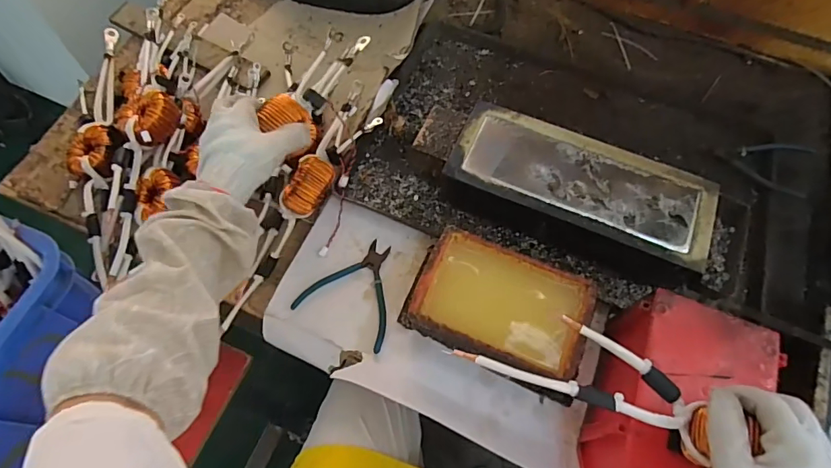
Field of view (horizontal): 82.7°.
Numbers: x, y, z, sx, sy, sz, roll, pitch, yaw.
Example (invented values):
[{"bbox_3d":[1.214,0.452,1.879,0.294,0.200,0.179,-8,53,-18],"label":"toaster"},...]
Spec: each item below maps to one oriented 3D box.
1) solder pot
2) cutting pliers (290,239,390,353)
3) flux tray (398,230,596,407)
[{"bbox_3d":[0.214,-0.053,0.649,0.341,0.084,0.149,24,65,10],"label":"solder pot"},{"bbox_3d":[-0.071,0.069,0.621,0.124,0.007,0.130,27,65,11],"label":"cutting pliers"},{"bbox_3d":[0.100,0.093,0.583,0.201,0.068,0.136,22,65,9],"label":"flux tray"}]

